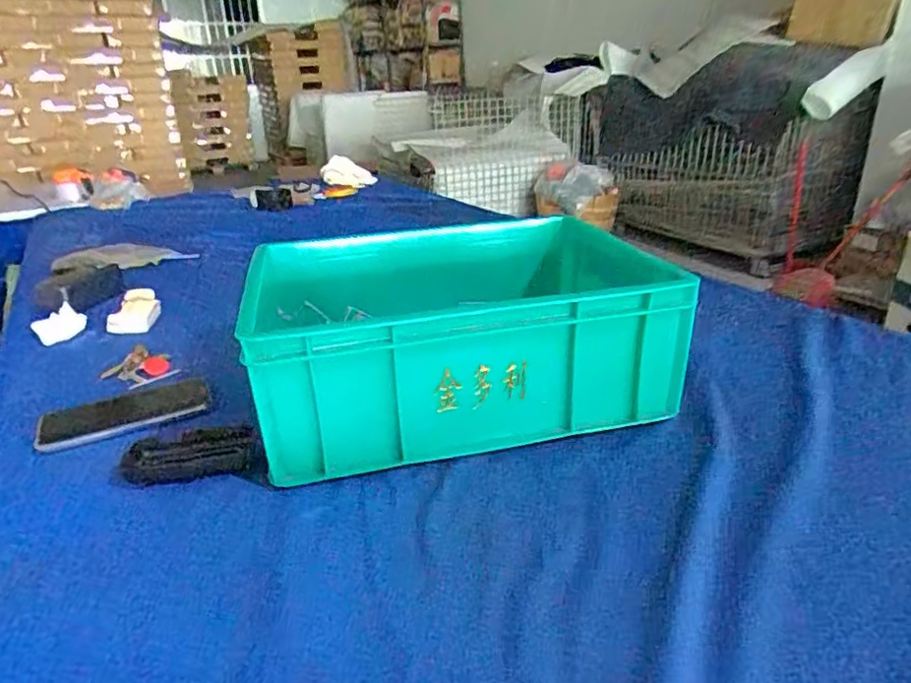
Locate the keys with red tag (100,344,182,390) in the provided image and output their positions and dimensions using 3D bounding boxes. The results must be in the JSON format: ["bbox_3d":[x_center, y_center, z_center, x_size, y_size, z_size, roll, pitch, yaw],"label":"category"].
[{"bbox_3d":[-0.390,0.031,0.744,0.079,0.029,0.053,9,27,26],"label":"keys with red tag"}]

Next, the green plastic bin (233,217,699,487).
[{"bbox_3d":[0.004,-0.018,0.661,0.405,0.175,0.318,-7,24,-10],"label":"green plastic bin"}]

